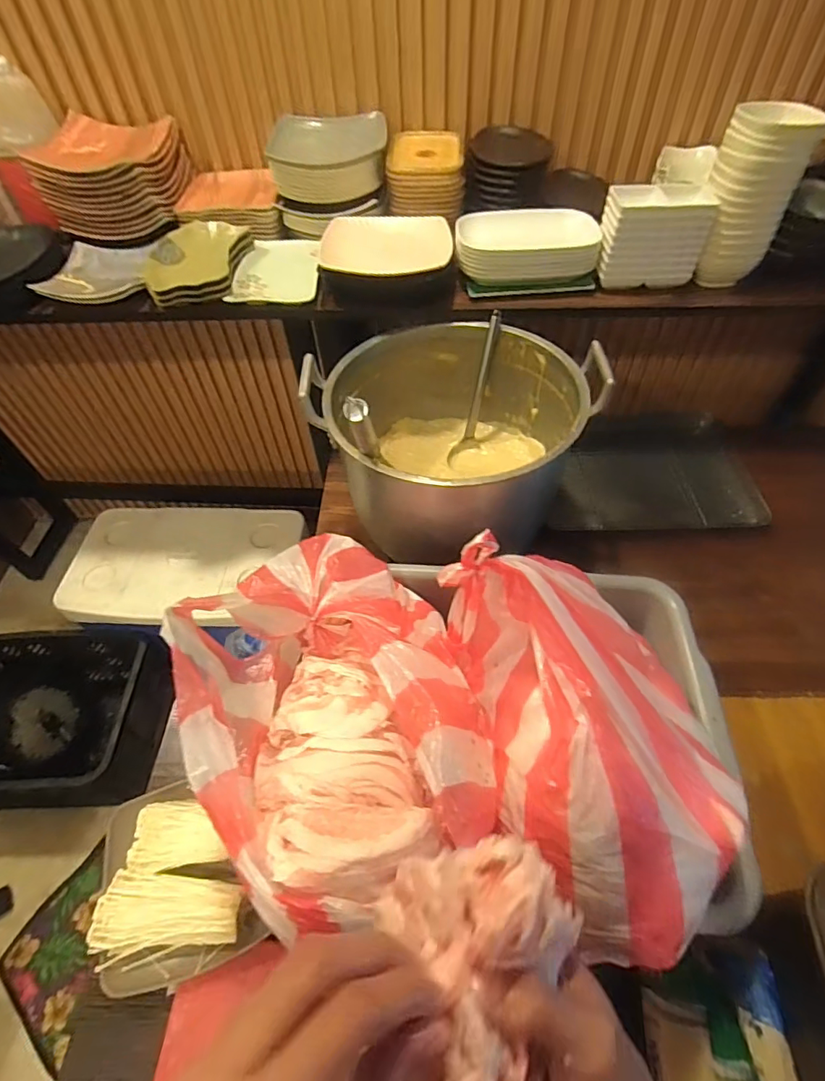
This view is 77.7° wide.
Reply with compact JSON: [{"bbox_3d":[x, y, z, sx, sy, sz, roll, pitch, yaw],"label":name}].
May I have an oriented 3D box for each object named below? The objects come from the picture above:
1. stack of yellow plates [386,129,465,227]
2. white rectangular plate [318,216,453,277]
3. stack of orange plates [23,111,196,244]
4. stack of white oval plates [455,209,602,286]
[{"bbox_3d":[0.024,-0.666,0.925,0.135,0.075,0.211,1,53,3],"label":"stack of yellow plates"},{"bbox_3d":[-0.042,-0.483,0.836,0.208,0.029,0.148,4,53,5],"label":"white rectangular plate"},{"bbox_3d":[-0.557,-0.676,0.962,0.234,0.123,0.219,-3,53,0],"label":"stack of orange plates"},{"bbox_3d":[0.184,-0.486,0.848,0.219,0.072,0.104,0,53,2],"label":"stack of white oval plates"}]

